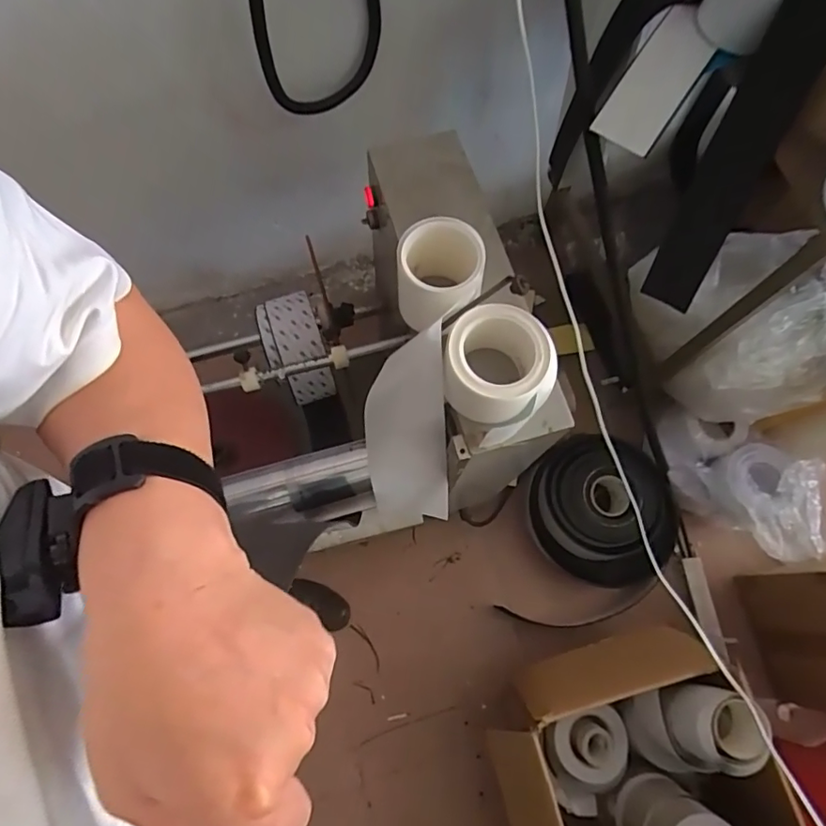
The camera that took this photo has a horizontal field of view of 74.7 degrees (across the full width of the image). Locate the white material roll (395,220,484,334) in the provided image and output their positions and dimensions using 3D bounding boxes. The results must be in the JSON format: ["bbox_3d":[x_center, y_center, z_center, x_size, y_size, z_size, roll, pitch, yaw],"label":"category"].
[{"bbox_3d":[0.028,-0.150,0.606,0.095,0.086,0.091,10,71,2],"label":"white material roll"}]

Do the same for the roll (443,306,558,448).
[{"bbox_3d":[0.094,-0.044,0.596,0.108,0.083,0.125,-34,76,-12],"label":"roll"}]

